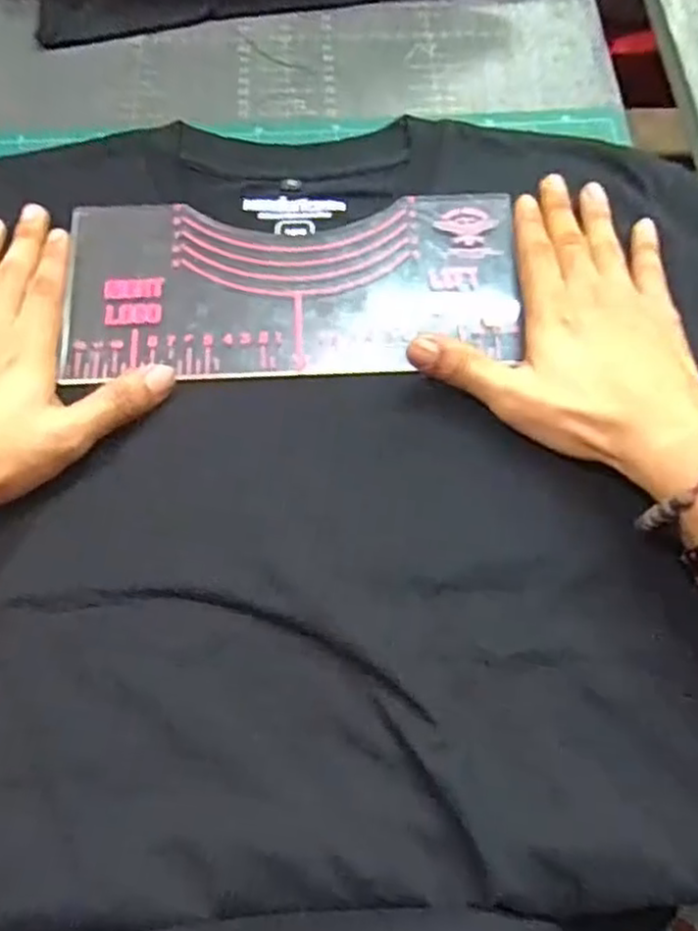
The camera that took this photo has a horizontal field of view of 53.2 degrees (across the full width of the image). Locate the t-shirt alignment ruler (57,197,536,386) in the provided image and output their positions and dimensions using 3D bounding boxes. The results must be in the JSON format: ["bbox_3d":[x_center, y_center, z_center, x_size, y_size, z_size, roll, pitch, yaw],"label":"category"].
[{"bbox_3d":[-0.029,-0.103,0.399,0.250,0.007,0.111,-3,70,-3],"label":"t-shirt alignment ruler"}]

